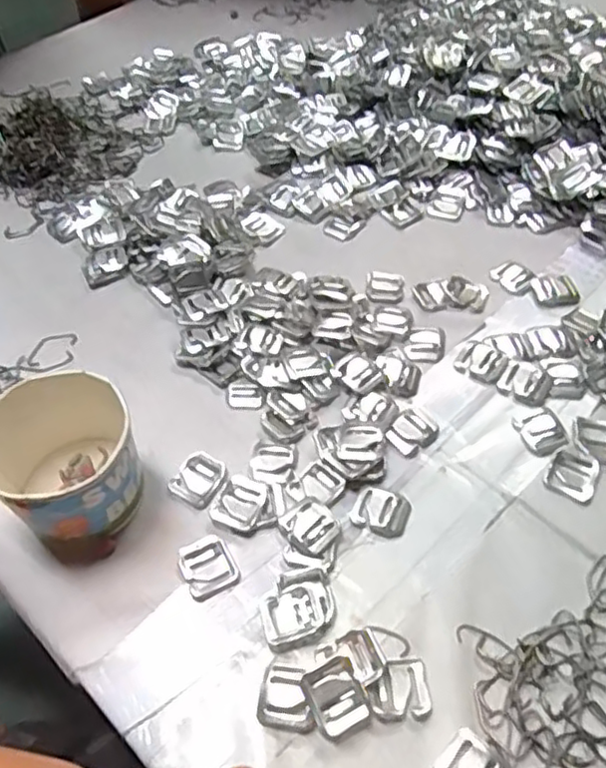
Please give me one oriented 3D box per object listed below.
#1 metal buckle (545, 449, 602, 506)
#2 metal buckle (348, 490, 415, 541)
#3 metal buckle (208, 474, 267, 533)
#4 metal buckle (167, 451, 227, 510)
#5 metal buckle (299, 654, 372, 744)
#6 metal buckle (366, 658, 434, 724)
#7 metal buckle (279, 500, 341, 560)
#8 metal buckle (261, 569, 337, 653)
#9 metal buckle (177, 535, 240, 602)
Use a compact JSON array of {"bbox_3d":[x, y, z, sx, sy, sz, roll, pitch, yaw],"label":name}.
[{"bbox_3d":[0.178,0.060,0.436,0.030,0.004,0.035,22,57,18],"label":"metal buckle"},{"bbox_3d":[0.051,0.082,0.429,0.037,0.004,0.030,18,55,16],"label":"metal buckle"},{"bbox_3d":[-0.040,0.077,0.430,0.029,0.005,0.034,23,57,19],"label":"metal buckle"},{"bbox_3d":[-0.070,0.064,0.448,0.033,0.006,0.036,25,58,20],"label":"metal buckle"},{"bbox_3d":[0.018,0.168,0.354,0.029,0.012,0.034,-22,54,-14],"label":"metal buckle"},{"bbox_3d":[0.052,0.165,0.358,0.033,0.009,0.031,-8,52,-4],"label":"metal buckle"},{"bbox_3d":[0.005,0.090,0.419,0.032,0.004,0.034,-38,60,-24],"label":"metal buckle"},{"bbox_3d":[-0.002,0.131,0.389,0.043,0.005,0.043,-12,53,-7],"label":"metal buckle"},{"bbox_3d":[-0.058,0.112,0.409,0.032,0.004,0.037,-23,55,-14],"label":"metal buckle"}]

